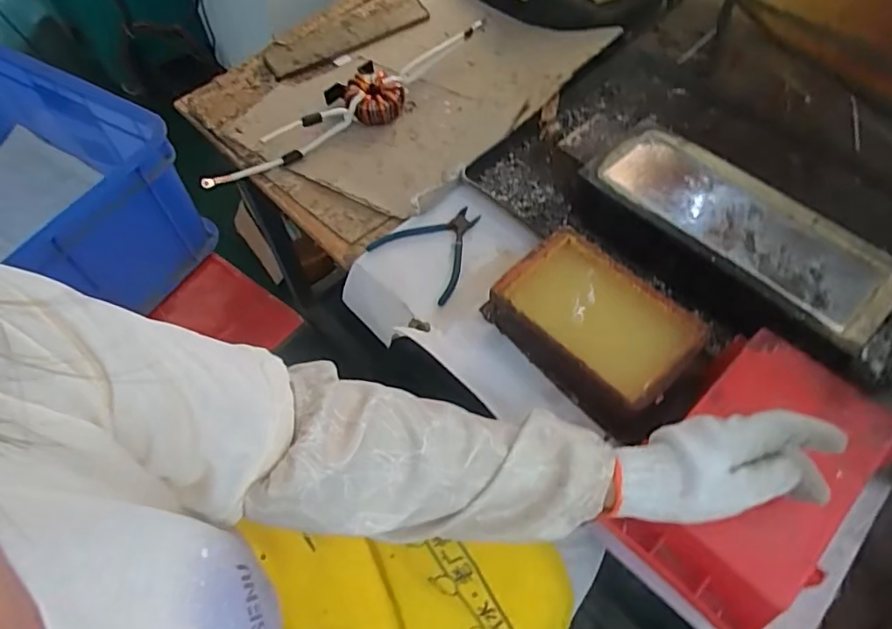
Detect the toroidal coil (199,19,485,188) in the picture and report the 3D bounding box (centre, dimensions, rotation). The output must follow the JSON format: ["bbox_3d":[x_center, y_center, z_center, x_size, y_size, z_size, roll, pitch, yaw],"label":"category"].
[{"bbox_3d":[-0.137,-0.340,0.894,0.118,0.040,0.522,36,66,21],"label":"toroidal coil"}]

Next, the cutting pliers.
[{"bbox_3d":[-0.009,-0.089,0.731,0.135,0.012,0.131,39,67,22],"label":"cutting pliers"}]

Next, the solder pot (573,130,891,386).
[{"bbox_3d":[0.335,-0.066,0.671,0.173,0.097,0.392,-37,64,-19],"label":"solder pot"}]

